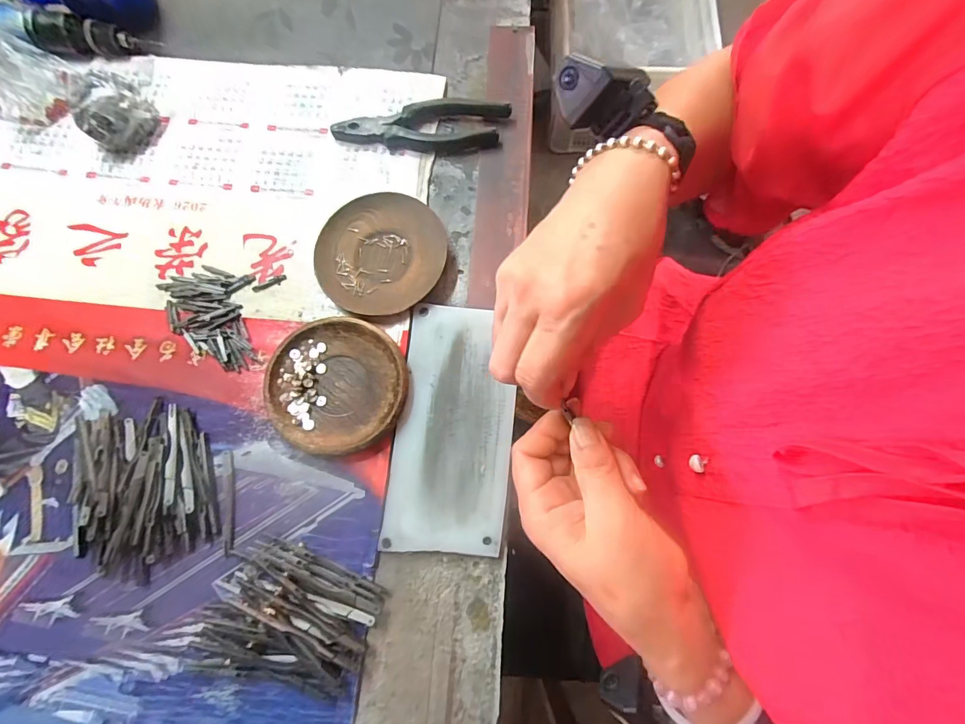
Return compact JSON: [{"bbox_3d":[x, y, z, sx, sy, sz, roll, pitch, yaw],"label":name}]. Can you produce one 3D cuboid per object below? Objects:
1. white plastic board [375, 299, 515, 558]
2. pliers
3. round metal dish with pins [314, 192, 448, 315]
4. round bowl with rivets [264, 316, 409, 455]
[{"bbox_3d":[-0.023,0.049,0.358,0.092,0.004,0.194,5,76,6],"label":"white plastic board"},{"bbox_3d":[-0.059,-0.227,0.430,0.169,0.017,0.051,-5,75,0],"label":"pliers"},{"bbox_3d":[-0.091,-0.097,0.394,0.110,0.017,0.114,0,75,1],"label":"round metal dish with pins"},{"bbox_3d":[-0.119,0.018,0.364,0.112,0.016,0.108,0,75,1],"label":"round bowl with rivets"}]

